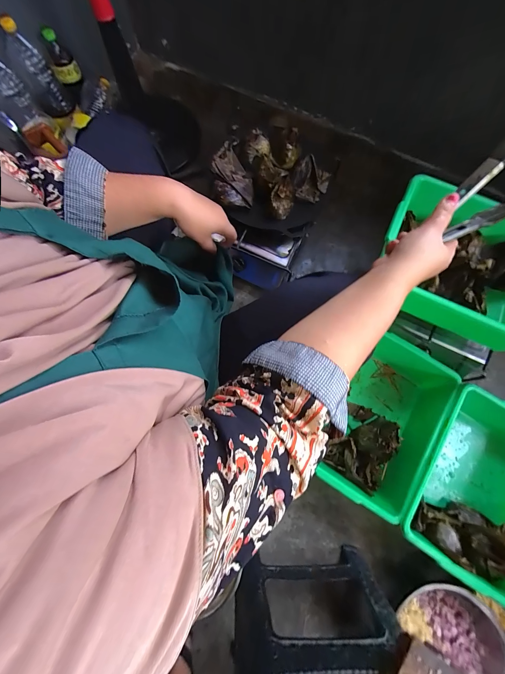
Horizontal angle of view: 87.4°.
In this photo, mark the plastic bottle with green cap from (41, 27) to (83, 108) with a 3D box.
[{"bbox_3d":[-0.578,-0.818,0.814,0.063,0.153,0.066,34,77,8],"label":"plastic bottle with green cap"}]

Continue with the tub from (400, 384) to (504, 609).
[{"bbox_3d":[0.544,0.358,0.634,0.322,0.142,0.387,29,76,7],"label":"tub"}]

